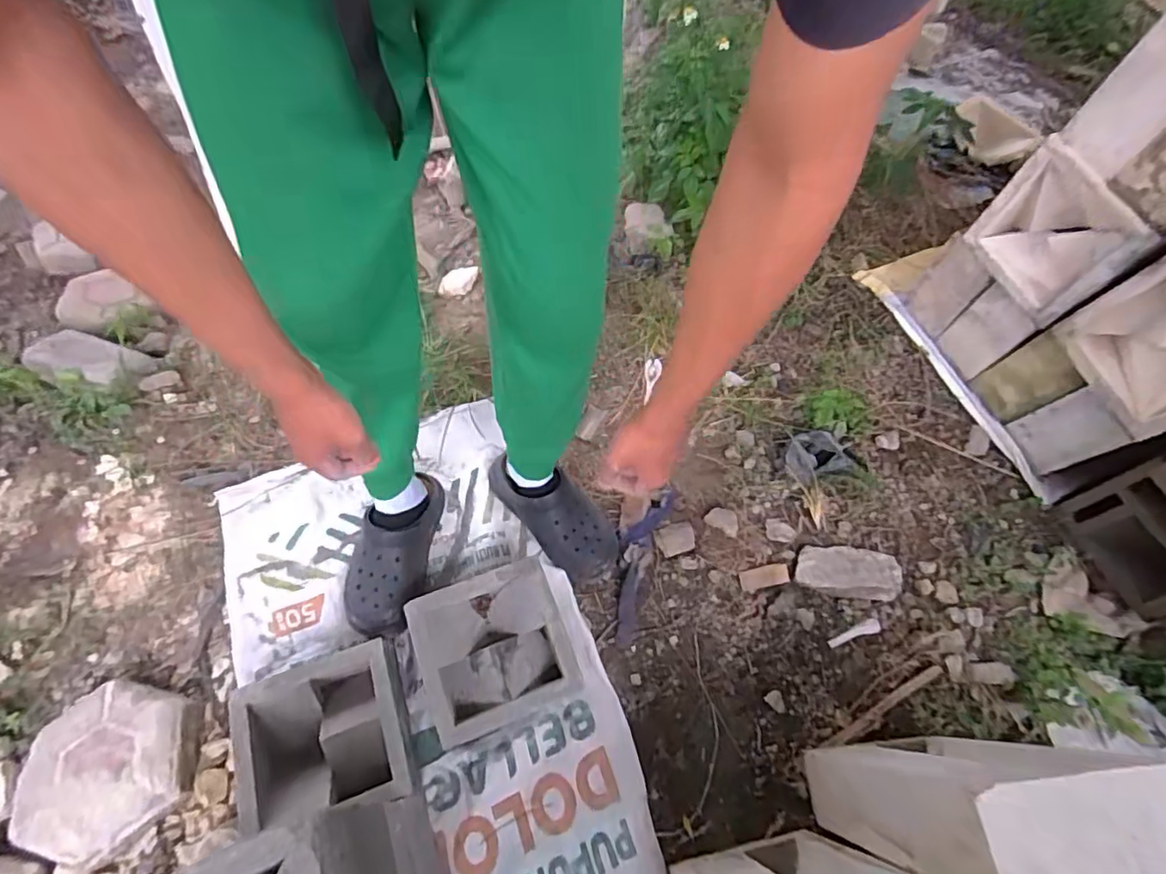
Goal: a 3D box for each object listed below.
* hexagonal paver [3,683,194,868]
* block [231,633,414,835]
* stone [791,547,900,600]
[{"bbox_3d":[-0.616,0.429,0.756,0.204,0.045,0.191,13,56,5],"label":"hexagonal paver"},{"bbox_3d":[-0.344,0.405,0.771,0.203,0.095,0.201,-17,59,-15],"label":"block"},{"bbox_3d":[0.431,0.219,0.952,0.156,0.040,0.082,8,56,2],"label":"stone"}]

